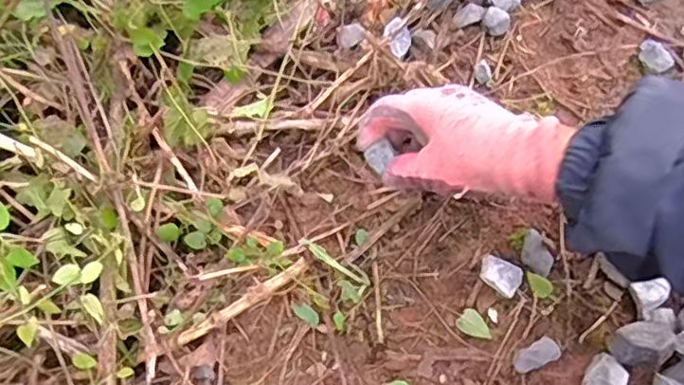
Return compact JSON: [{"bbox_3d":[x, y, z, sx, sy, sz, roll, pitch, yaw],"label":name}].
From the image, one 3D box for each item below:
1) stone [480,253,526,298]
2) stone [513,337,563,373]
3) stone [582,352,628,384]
[{"bbox_3d":[0.127,0.065,0.497,0.034,0.011,0.027,33,79,14],"label":"stone"},{"bbox_3d":[0.147,0.122,0.468,0.036,0.012,0.018,-23,73,-1],"label":"stone"},{"bbox_3d":[0.192,0.137,0.454,0.027,0.019,0.032,36,80,14],"label":"stone"}]

